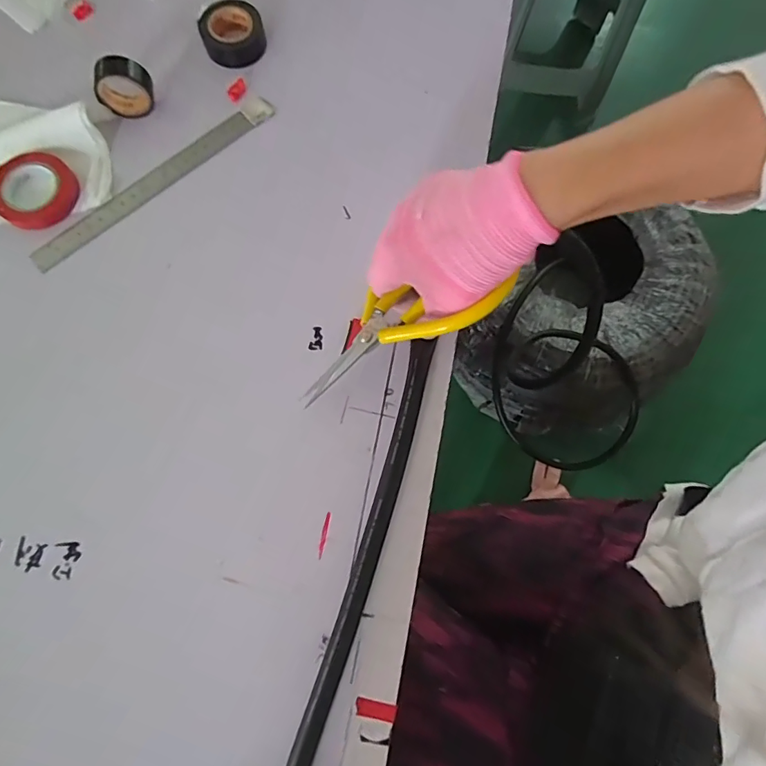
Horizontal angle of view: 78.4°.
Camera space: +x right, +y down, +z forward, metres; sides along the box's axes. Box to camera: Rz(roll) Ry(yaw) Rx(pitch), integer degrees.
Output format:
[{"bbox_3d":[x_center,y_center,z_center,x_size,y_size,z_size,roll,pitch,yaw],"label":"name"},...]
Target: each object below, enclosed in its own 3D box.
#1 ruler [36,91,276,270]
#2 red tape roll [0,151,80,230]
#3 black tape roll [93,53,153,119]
[{"bbox_3d":[-0.179,-0.161,0.371,0.217,0.008,0.018,-40,80,-10],"label":"ruler"},{"bbox_3d":[-0.267,-0.148,0.358,0.053,0.012,0.060,44,79,9],"label":"red tape roll"},{"bbox_3d":[-0.202,-0.230,0.368,0.042,0.044,0.019,-6,76,-3],"label":"black tape roll"}]

